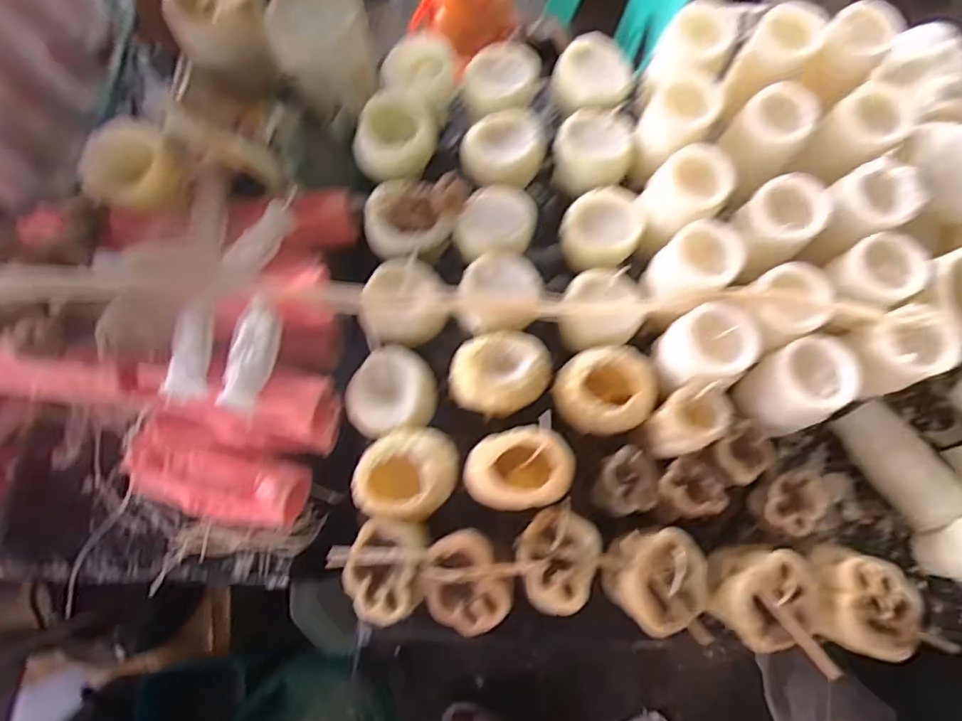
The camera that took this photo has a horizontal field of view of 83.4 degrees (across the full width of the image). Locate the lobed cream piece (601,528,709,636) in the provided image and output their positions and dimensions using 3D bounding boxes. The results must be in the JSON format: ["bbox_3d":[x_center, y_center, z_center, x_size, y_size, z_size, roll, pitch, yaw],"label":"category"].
[{"bbox_3d":[0.133,0.166,0.403,0.074,0.034,0.072,-5,75,0],"label":"lobed cream piece"}]

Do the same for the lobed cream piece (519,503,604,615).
[{"bbox_3d":[0.059,0.153,0.415,0.060,0.021,0.074,18,76,6],"label":"lobed cream piece"}]

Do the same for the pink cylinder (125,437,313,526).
[{"bbox_3d":[-0.236,0.108,0.480,0.152,0.042,0.059,10,75,4],"label":"pink cylinder"}]

